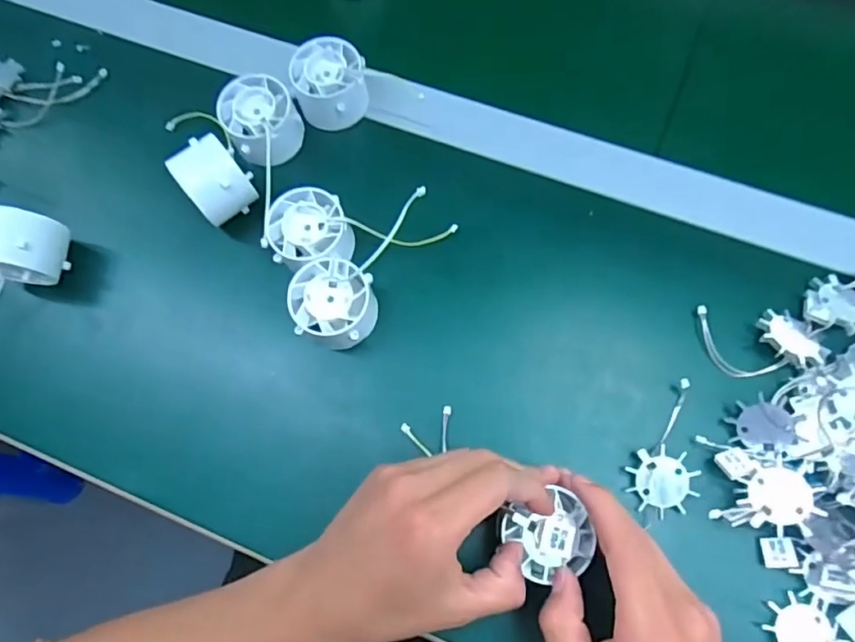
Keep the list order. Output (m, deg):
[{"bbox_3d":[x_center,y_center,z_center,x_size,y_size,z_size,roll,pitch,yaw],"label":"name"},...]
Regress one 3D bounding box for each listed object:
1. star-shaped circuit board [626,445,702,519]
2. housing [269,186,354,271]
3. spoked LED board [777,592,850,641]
[{"bbox_3d":[0.136,0.093,0.328,0.037,0.004,0.036,-3,84,9],"label":"star-shaped circuit board"},{"bbox_3d":[-0.076,-0.057,0.370,0.050,0.034,0.048,-1,73,3],"label":"housing"},{"bbox_3d":[0.207,0.171,0.305,0.039,0.005,0.037,-39,76,-8],"label":"spoked LED board"}]

